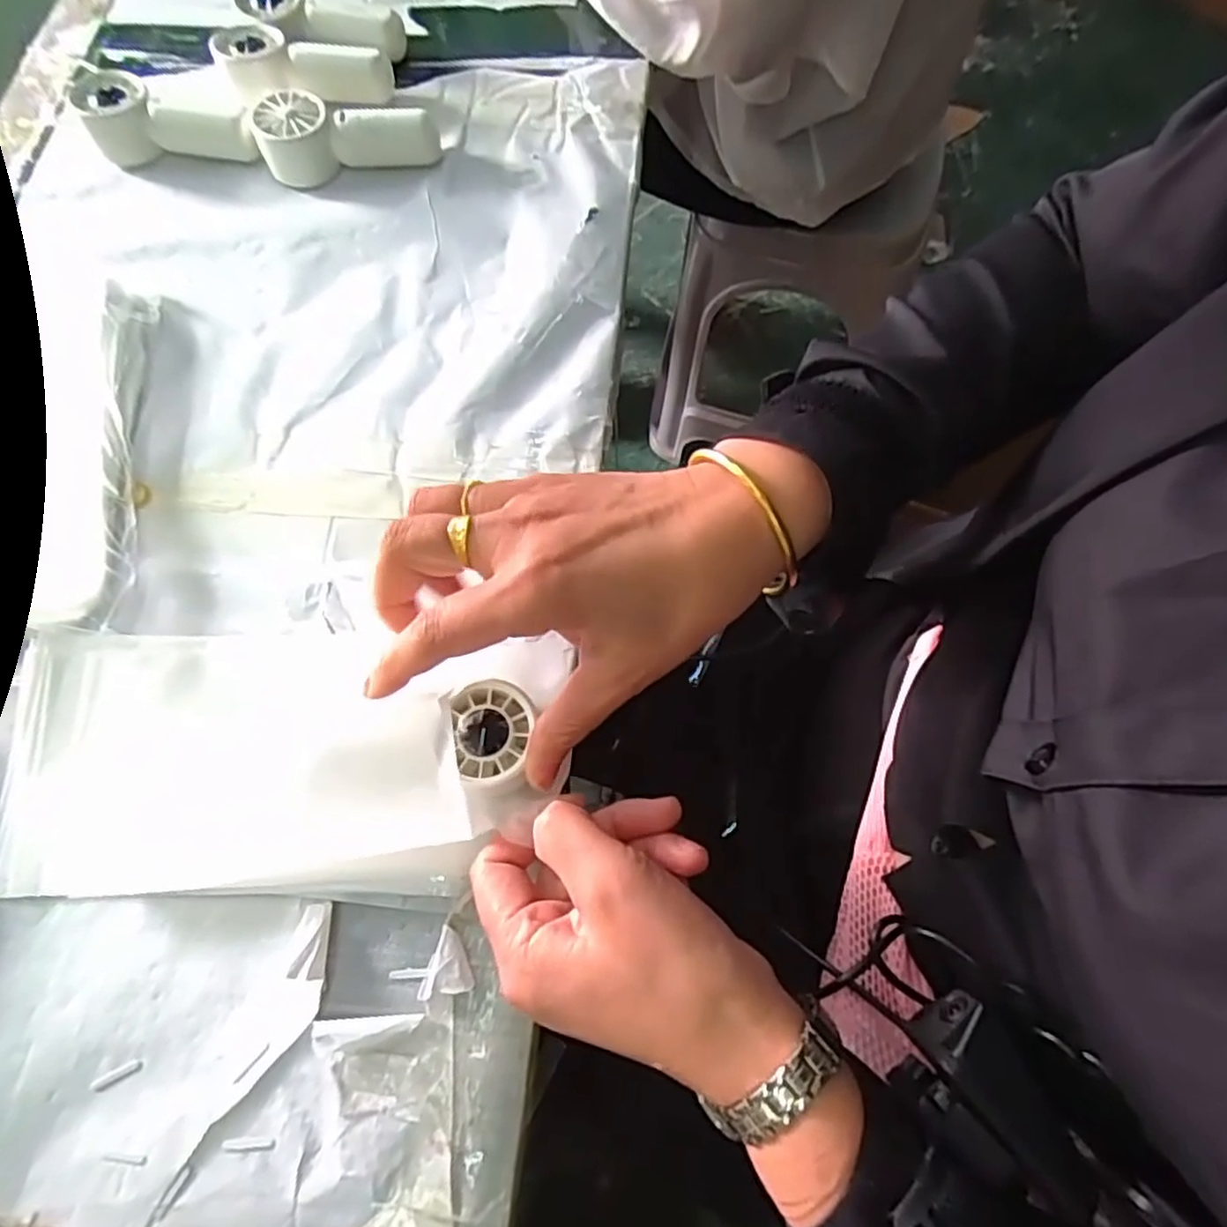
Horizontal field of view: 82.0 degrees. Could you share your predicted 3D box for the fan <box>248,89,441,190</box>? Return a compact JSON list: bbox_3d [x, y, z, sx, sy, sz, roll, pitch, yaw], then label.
[{"bbox_3d":[-0.170,-0.308,0.450,0.108,0.035,0.037,-12,70,-4],"label":"fan"}]

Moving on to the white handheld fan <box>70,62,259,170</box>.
[{"bbox_3d":[-0.284,-0.322,0.461,0.109,0.034,0.053,-1,70,0],"label":"white handheld fan"}]

